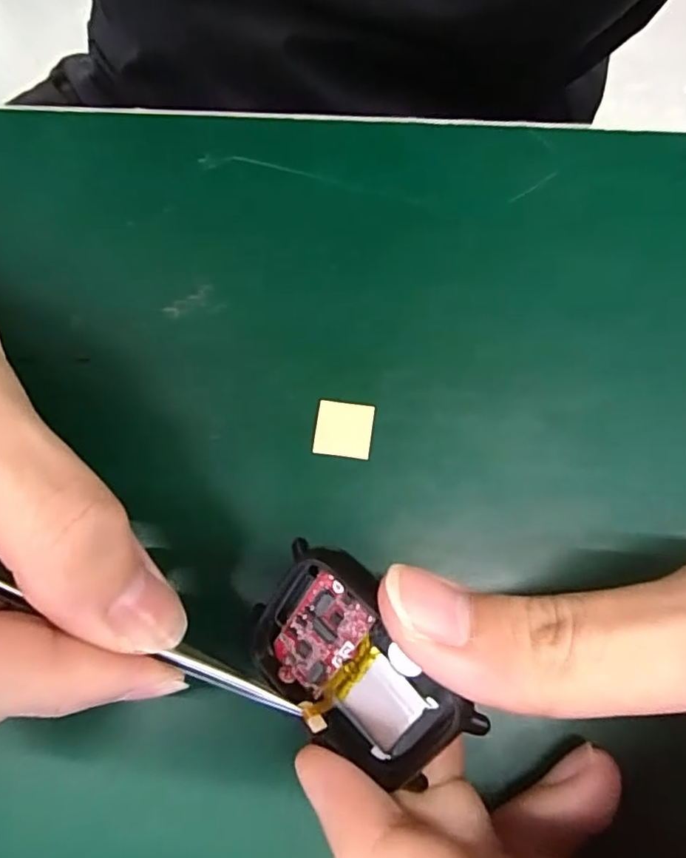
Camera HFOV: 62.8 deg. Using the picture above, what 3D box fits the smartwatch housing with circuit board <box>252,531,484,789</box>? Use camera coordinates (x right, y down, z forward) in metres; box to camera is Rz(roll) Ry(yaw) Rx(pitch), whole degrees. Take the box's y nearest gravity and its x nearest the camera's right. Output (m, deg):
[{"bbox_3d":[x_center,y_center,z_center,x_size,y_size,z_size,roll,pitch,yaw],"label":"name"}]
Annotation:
[{"bbox_3d":[0.003,0.048,0.118,0.046,0.012,0.040,45,120,16],"label":"smartwatch housing with circuit board"}]

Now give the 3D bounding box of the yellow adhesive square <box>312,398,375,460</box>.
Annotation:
[{"bbox_3d":[0.000,-0.001,0.155,0.016,0.004,0.016,6,74,5],"label":"yellow adhesive square"}]

